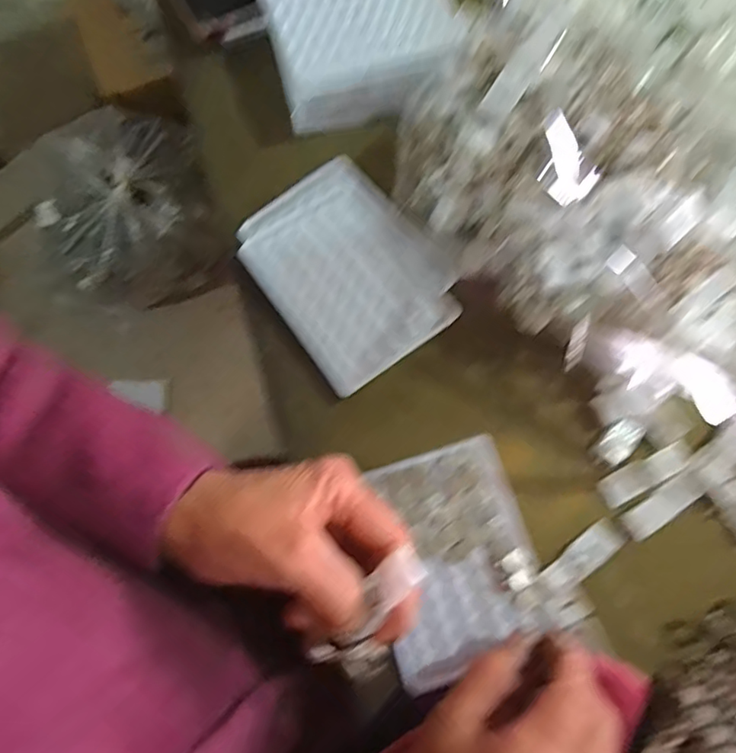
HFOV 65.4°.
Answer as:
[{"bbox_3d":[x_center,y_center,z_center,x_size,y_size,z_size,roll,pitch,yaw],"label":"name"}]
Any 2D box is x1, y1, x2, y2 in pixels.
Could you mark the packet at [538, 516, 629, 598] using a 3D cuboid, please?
[{"bbox_3d":[0.135,0.112,0.357,0.061,0.008,0.020,-36,79,-10],"label":"packet"}]

